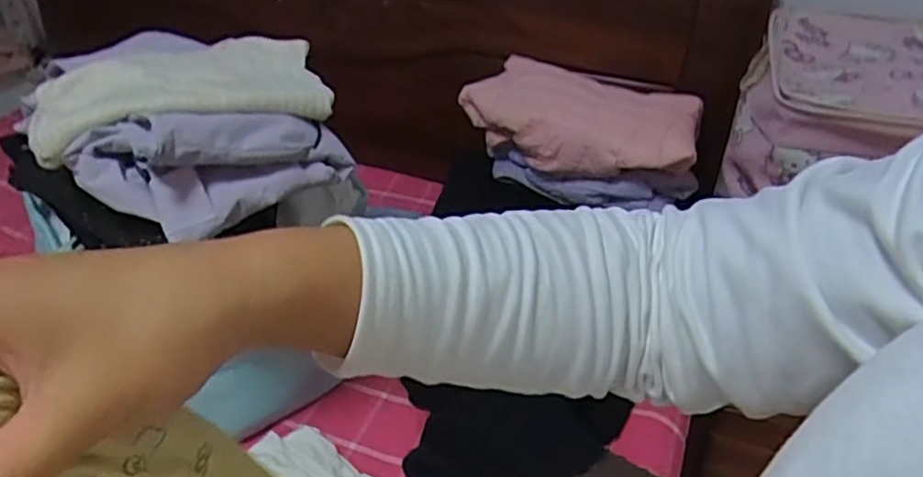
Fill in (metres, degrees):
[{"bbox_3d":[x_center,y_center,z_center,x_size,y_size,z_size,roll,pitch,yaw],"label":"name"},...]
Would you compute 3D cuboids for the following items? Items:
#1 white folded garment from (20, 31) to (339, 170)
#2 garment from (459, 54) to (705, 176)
[{"bbox_3d":[-0.316,-0.168,0.754,0.300,0.047,0.178,-15,40,-20],"label":"white folded garment"},{"bbox_3d":[0.218,-0.216,1.230,0.423,0.117,0.205,14,39,16],"label":"garment"}]

